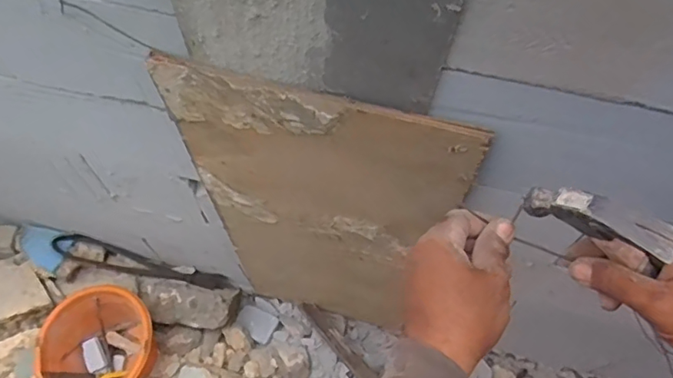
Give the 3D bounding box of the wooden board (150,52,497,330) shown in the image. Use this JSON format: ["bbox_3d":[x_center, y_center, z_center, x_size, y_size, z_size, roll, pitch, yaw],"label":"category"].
[{"bbox_3d":[-0.027,0.096,0.980,0.385,0.895,0.022,12,64,6],"label":"wooden board"}]

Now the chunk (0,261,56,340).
[{"bbox_3d":[-0.813,0.256,1.302,0.178,0.065,0.213,-30,67,-14],"label":"chunk"}]

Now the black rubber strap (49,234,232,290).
[{"bbox_3d":[-0.491,0.195,1.370,0.434,0.106,0.066,11,64,6],"label":"black rubber strap"}]

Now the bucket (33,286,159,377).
[{"bbox_3d":[-0.523,0.361,1.216,0.234,0.175,0.247,35,69,16],"label":"bucket"}]

